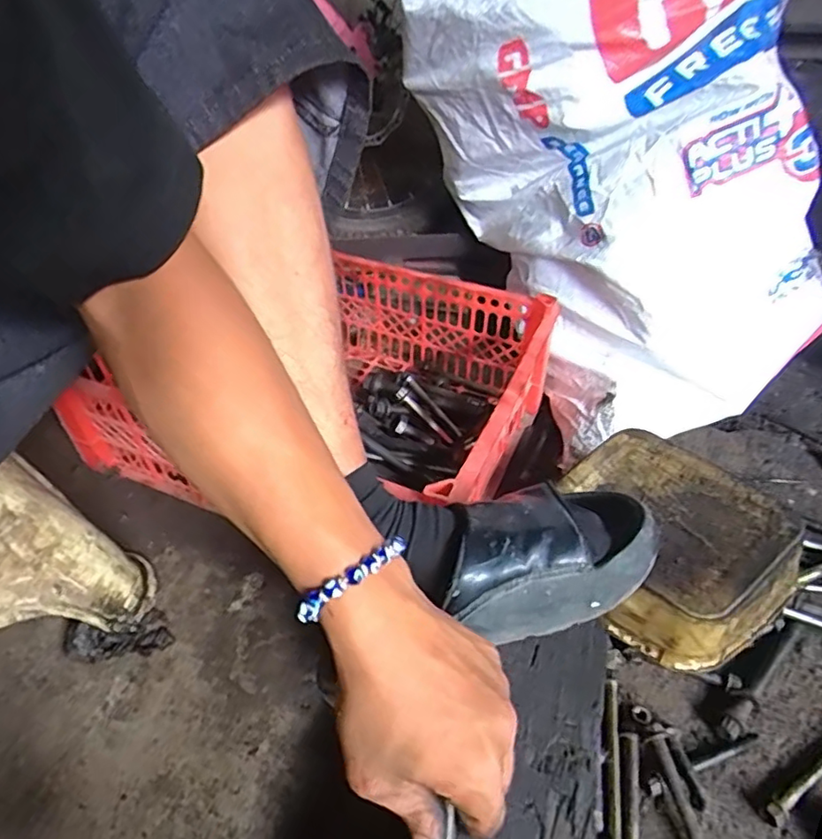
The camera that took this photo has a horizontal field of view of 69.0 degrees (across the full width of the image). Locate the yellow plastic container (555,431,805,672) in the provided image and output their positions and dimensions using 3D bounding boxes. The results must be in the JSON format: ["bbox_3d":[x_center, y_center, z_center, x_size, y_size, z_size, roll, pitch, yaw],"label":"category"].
[{"bbox_3d":[0.214,0.110,0.519,0.141,0.104,0.185,-20,46,-20],"label":"yellow plastic container"}]

